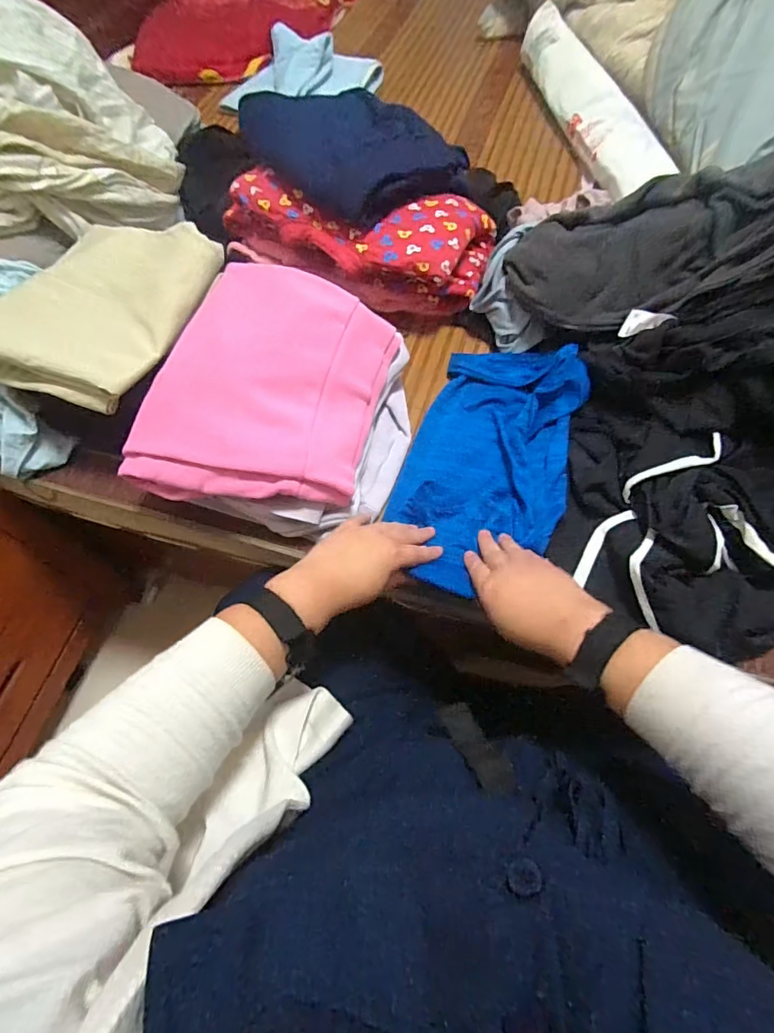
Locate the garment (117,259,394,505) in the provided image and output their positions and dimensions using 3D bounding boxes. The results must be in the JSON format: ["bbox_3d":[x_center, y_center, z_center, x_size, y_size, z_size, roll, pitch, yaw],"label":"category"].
[{"bbox_3d":[-0.134,-0.148,0.542,0.234,0.094,0.279,12,63,9],"label":"garment"}]

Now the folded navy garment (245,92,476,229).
[{"bbox_3d":[-0.054,-0.530,0.699,0.285,0.089,0.196,36,70,20],"label":"folded navy garment"}]

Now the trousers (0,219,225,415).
[{"bbox_3d":[-0.353,-0.260,0.586,0.230,0.042,0.264,13,64,10],"label":"trousers"}]

